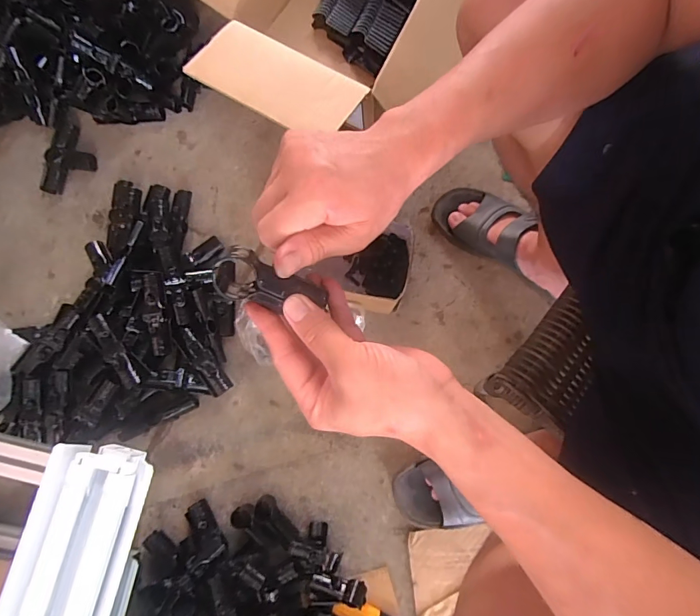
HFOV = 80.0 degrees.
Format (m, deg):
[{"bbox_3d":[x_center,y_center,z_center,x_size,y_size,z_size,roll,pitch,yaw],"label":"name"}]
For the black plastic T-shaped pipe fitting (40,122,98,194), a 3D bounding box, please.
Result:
[{"bbox_3d":[-0.523,-0.286,0.775,0.091,0.029,0.141,5,80,2],"label":"black plastic T-shaped pipe fitting"}]

